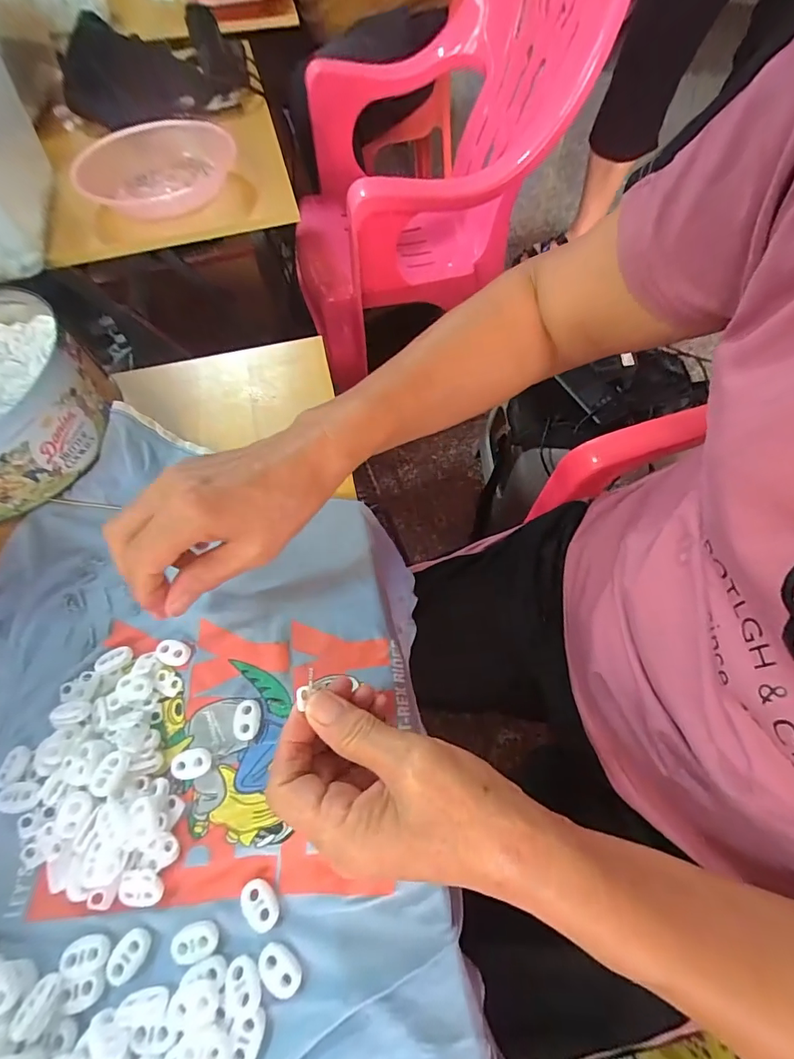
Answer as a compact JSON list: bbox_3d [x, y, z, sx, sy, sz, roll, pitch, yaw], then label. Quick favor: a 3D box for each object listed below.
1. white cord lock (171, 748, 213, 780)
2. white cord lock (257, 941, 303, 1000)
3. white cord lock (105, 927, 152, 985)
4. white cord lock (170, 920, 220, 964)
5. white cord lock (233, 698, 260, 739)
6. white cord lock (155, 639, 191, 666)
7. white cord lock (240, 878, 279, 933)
[{"bbox_3d":[-0.120,0.136,0.262,0.022,0.004,0.016,-2,61,1],"label":"white cord lock"},{"bbox_3d":[-0.057,0.214,0.218,0.015,0.004,0.023,-42,68,-18],"label":"white cord lock"},{"bbox_3d":[-0.133,0.211,0.221,0.015,0.004,0.022,31,67,18],"label":"white cord lock"},{"bbox_3d":[-0.101,0.205,0.223,0.022,0.004,0.015,-15,62,-6],"label":"white cord lock"},{"bbox_3d":[-0.092,0.115,0.274,0.015,0.005,0.023,-3,61,1],"label":"white cord lock"},{"bbox_3d":[-0.148,0.080,0.294,0.024,0.004,0.015,12,62,9],"label":"white cord lock"},{"bbox_3d":[-0.071,0.193,0.230,0.016,0.005,0.023,-37,66,-17],"label":"white cord lock"}]

